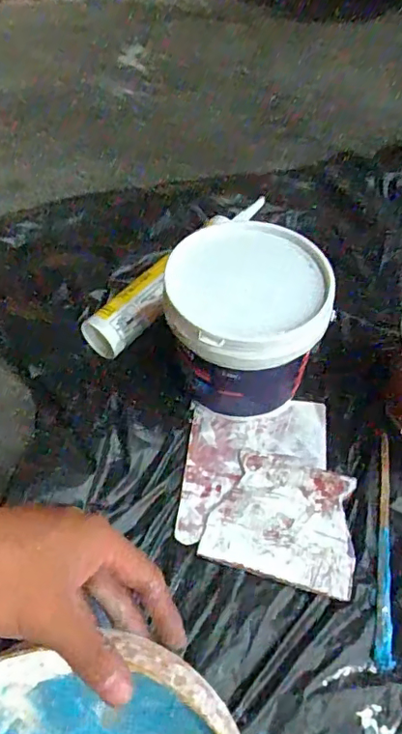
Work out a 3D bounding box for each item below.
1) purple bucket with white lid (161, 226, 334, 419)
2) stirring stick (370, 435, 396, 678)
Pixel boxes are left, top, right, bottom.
[{"bbox_3d":[0.042,-0.035,0.515,0.139,0.142,0.136,0,54,0],"label":"purple bucket with white lid"},{"bbox_3d":[0.152,0.146,0.459,0.015,0.007,0.194,8,55,6],"label":"stirring stick"}]

